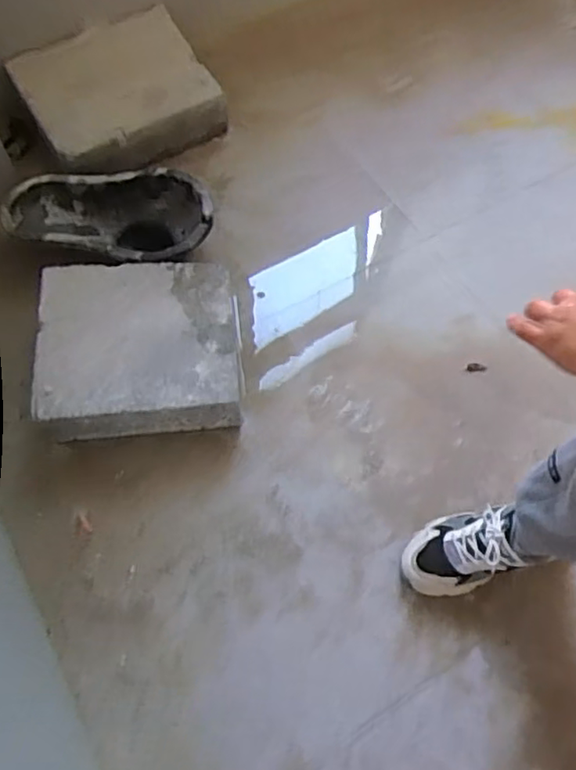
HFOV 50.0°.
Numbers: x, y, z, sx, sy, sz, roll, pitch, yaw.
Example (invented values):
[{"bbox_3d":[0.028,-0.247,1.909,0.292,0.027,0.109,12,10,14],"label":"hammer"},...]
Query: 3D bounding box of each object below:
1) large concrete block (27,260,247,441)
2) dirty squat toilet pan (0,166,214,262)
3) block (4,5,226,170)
[{"bbox_3d":[-0.232,-0.061,0.990,0.303,0.097,0.273,-5,65,-4],"label":"large concrete block"},{"bbox_3d":[-0.313,-0.281,1.097,0.360,0.099,0.214,-2,65,-2],"label":"dirty squat toilet pan"},{"bbox_3d":[-0.332,-0.576,1.227,0.346,0.098,0.328,-28,68,-14],"label":"block"}]

